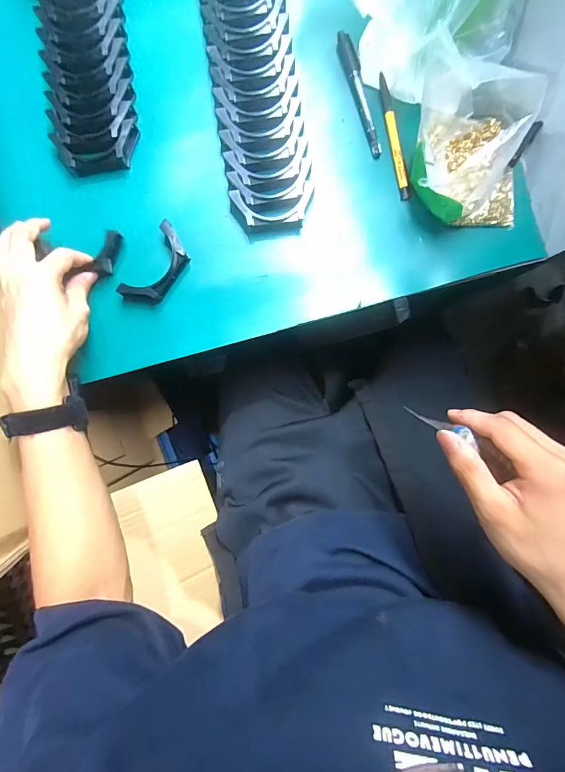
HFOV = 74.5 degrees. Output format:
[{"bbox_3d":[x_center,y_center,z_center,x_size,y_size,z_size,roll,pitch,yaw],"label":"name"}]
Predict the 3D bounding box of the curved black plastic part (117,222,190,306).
[{"bbox_3d":[-0.137,-0.128,0.411,0.043,0.023,0.094,35,91,1],"label":"curved black plastic part"}]

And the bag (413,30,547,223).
[{"bbox_3d":[0.189,-0.247,0.367,0.110,0.093,0.151,-7,90,1],"label":"bag"}]

